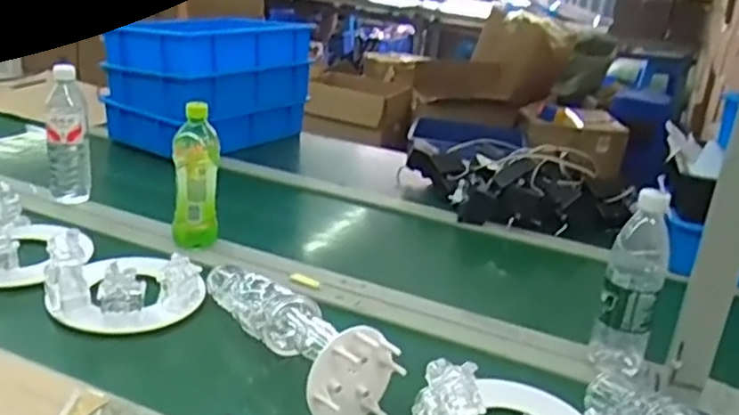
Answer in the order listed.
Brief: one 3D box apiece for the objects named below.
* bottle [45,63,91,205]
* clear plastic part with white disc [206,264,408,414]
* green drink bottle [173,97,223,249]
[{"bbox_3d":[-0.494,-0.116,1.144,0.068,0.206,0.074,-4,23,-24],"label":"bottle"},{"bbox_3d":[-0.106,0.127,0.808,0.092,0.091,0.318,-13,28,-40],"label":"clear plastic part with white disc"},{"bbox_3d":[-0.256,-0.047,1.036,0.065,0.205,0.055,-2,22,-20],"label":"green drink bottle"}]

